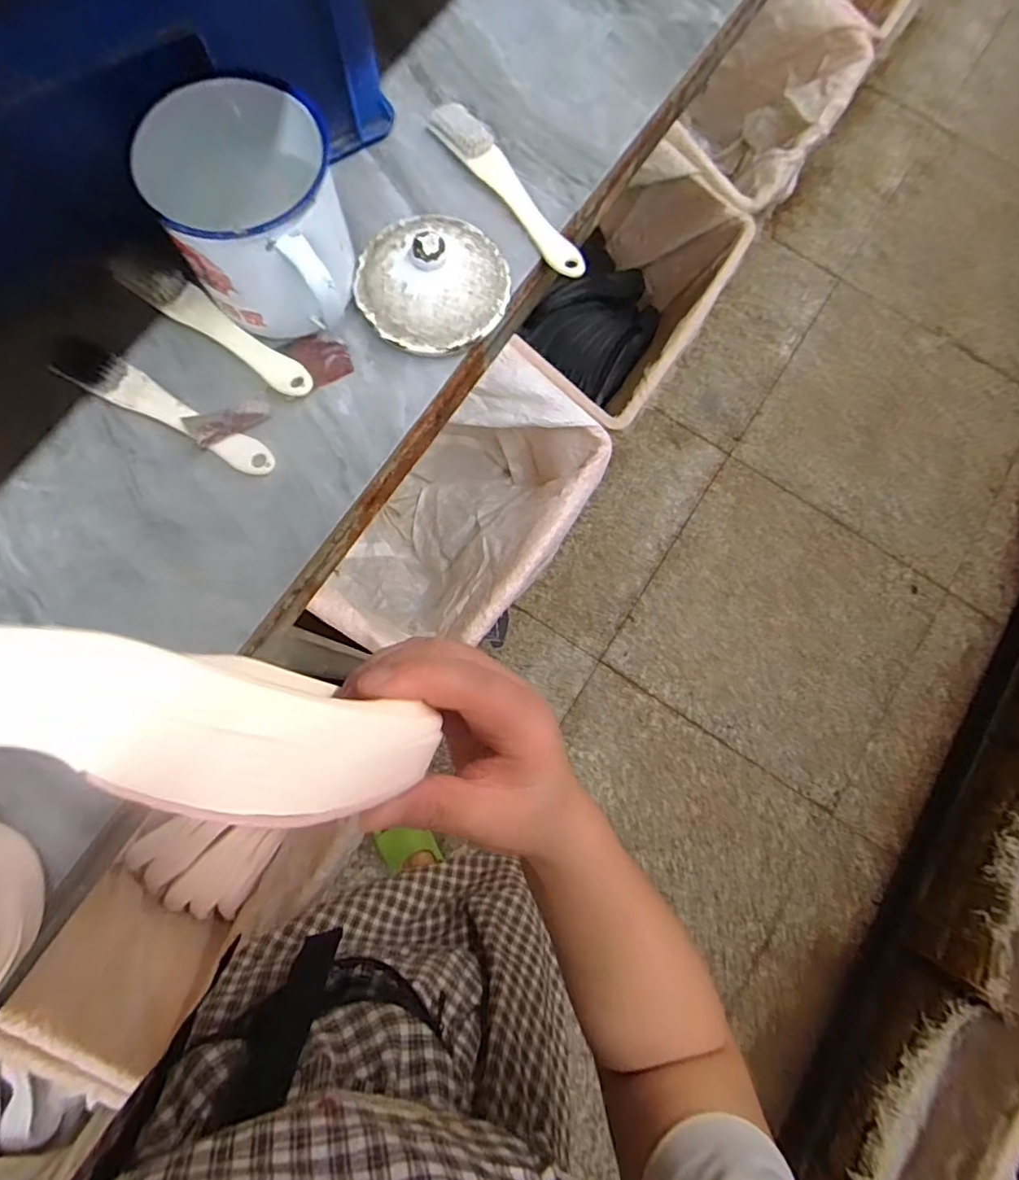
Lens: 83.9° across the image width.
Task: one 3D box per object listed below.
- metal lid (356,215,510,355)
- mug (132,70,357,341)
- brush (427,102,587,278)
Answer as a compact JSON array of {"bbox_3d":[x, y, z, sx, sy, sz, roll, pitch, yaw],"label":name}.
[{"bbox_3d":[-0.052,-0.207,0.371,0.097,0.046,0.097,0,79,-2],"label":"metal lid"},{"bbox_3d":[-0.144,-0.211,0.344,0.086,0.096,0.125,-14,80,-5],"label":"mug"},{"bbox_3d":[-0.001,-0.285,0.401,0.028,0.021,0.156,-35,83,-8],"label":"brush"}]

